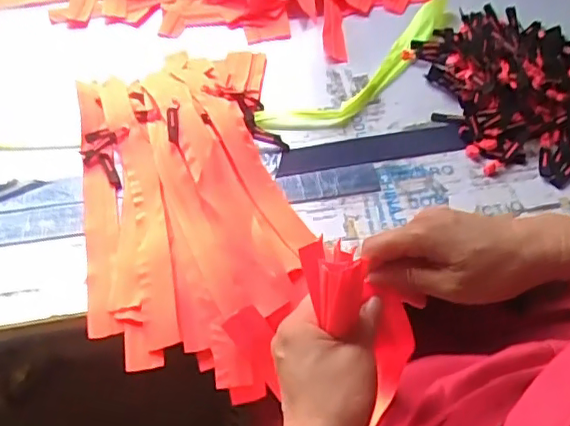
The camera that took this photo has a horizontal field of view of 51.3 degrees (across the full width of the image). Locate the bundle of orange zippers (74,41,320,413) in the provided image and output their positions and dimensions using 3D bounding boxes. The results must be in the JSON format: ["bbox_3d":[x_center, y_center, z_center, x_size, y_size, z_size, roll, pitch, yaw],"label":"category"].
[{"bbox_3d":[-0.095,-0.033,0.622,0.236,0.065,0.436,-11,53,-7],"label":"bundle of orange zippers"}]

